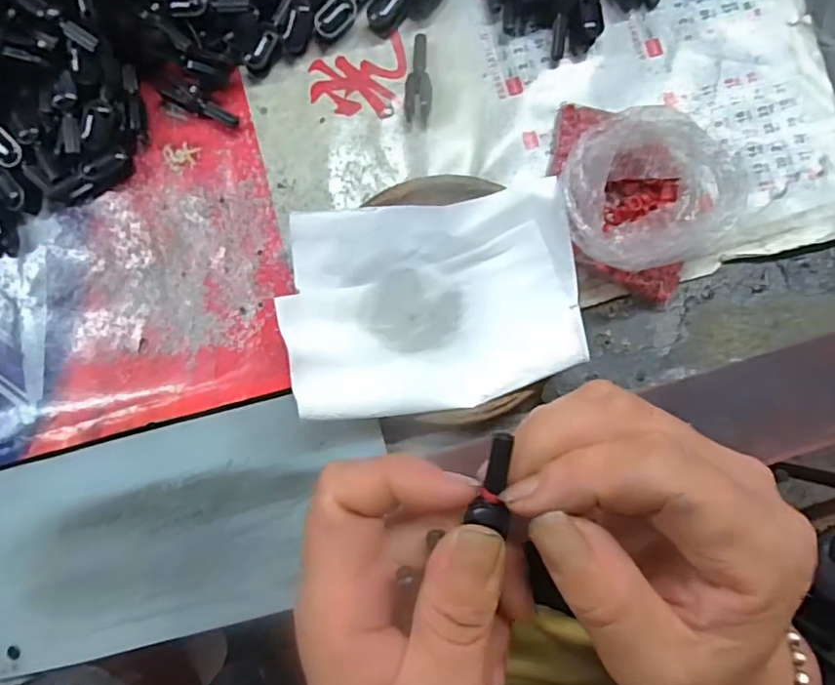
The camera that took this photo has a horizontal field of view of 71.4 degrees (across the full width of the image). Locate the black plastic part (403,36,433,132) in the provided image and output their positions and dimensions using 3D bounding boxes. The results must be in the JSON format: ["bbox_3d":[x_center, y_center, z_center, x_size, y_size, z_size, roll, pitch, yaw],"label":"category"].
[{"bbox_3d":[0.000,-0.128,0.282,0.013,0.012,0.044,-1,86,1],"label":"black plastic part"}]

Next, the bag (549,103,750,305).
[{"bbox_3d":[0.100,-0.066,0.260,0.084,0.041,0.078,17,86,3],"label":"bag"}]

